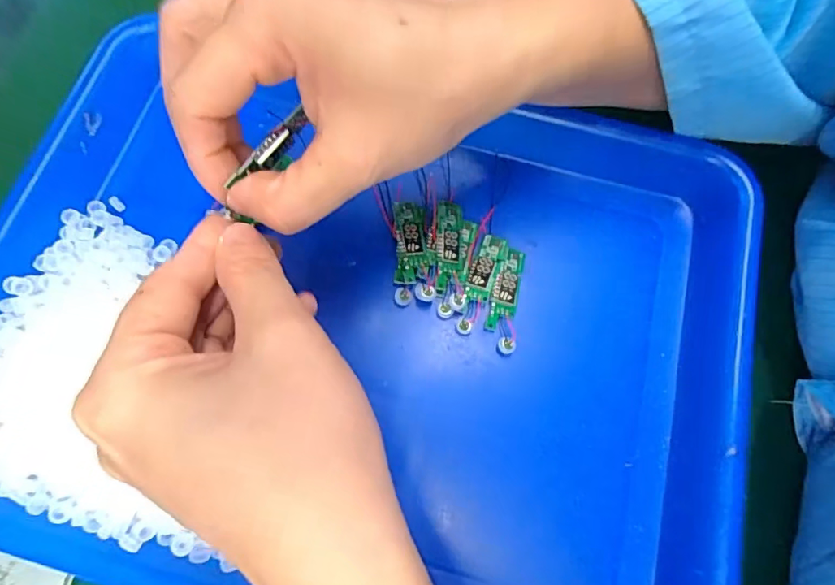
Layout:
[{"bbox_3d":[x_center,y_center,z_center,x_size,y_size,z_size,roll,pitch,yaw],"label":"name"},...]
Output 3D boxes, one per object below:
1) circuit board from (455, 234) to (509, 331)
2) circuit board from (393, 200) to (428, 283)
[{"bbox_3d":[0.029,-0.006,0.239,0.013,0.004,0.051,21,73,6],"label":"circuit board"},{"bbox_3d":[-0.004,-0.024,0.241,0.014,0.005,0.039,-1,72,-1],"label":"circuit board"}]

